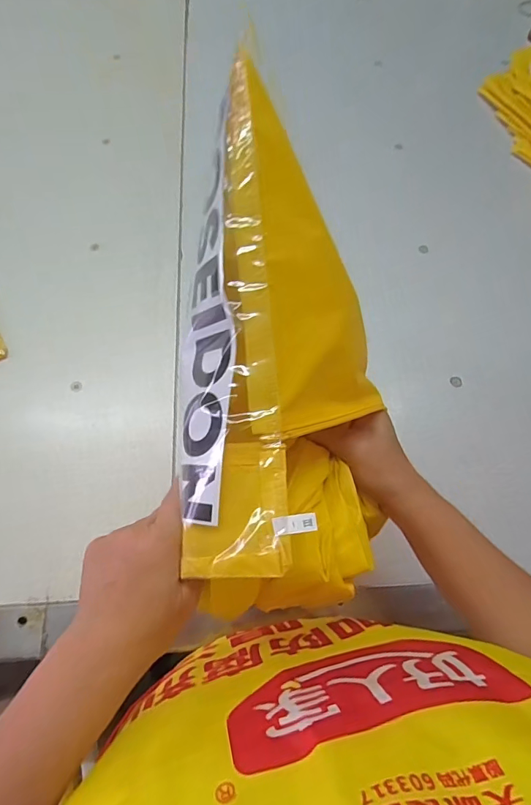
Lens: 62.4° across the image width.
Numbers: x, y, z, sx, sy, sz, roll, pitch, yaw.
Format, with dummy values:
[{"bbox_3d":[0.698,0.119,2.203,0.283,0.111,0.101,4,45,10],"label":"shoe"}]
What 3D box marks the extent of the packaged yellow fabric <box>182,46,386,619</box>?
[{"bbox_3d":[0.015,-0.026,0.305,0.140,0.118,0.324,-3,91,-2],"label":"packaged yellow fabric"}]

